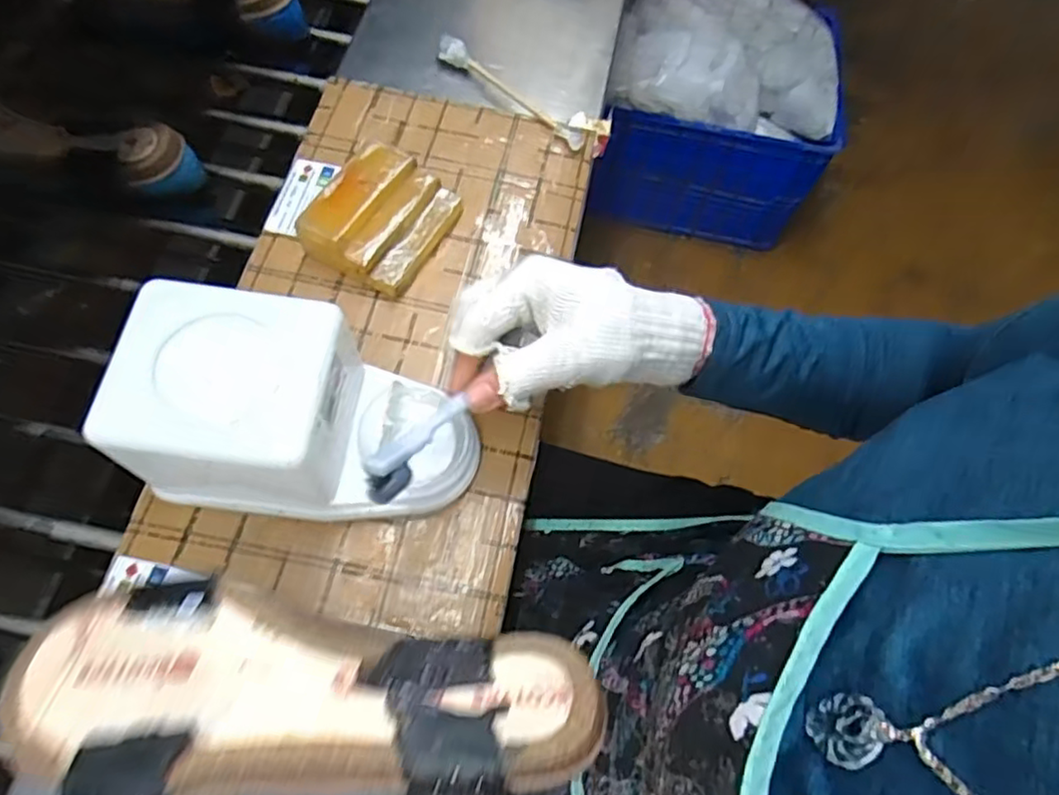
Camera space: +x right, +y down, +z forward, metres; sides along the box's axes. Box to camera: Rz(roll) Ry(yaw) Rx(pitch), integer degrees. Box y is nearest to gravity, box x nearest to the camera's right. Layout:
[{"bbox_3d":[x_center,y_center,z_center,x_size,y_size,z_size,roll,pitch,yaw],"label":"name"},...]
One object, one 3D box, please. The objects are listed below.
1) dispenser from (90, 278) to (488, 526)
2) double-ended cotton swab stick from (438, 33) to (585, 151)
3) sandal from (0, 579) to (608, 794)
[{"bbox_3d":[-0.124,0.010,0.380,0.176,0.111,0.100,4,66,-1],"label":"dispenser"},{"bbox_3d":[-0.014,-0.261,0.557,0.158,0.022,0.021,40,70,13],"label":"double-ended cotton swab stick"},{"bbox_3d":[-0.089,0.126,0.253,0.218,0.052,0.082,8,39,-4],"label":"sandal"}]

